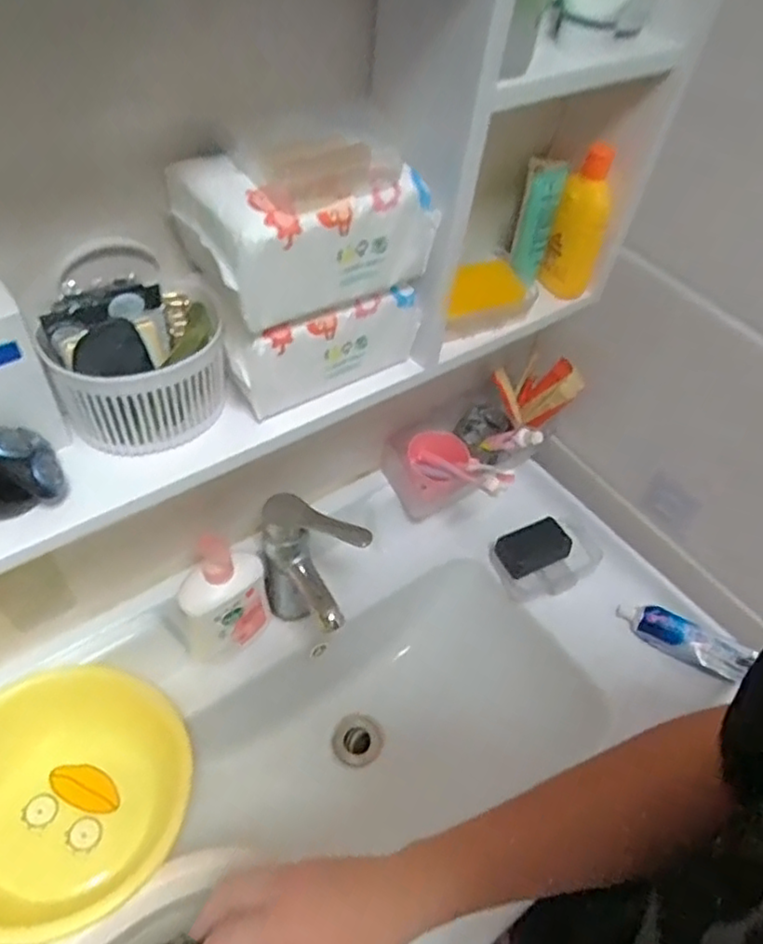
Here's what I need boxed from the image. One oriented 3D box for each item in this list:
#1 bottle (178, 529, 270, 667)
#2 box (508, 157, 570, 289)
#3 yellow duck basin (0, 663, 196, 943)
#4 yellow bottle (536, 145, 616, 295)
[{"bbox_3d":[-0.174,0.139,0.730,0.097,0.183,0.065,-17,55,-17],"label":"bottle"},{"bbox_3d":[0.146,-0.237,0.626,0.034,0.111,0.020,16,53,8],"label":"box"},{"bbox_3d":[-0.302,0.300,0.626,0.229,0.083,0.225,2,52,-3],"label":"yellow duck basin"},{"bbox_3d":[0.188,-0.230,0.628,0.050,0.141,0.032,24,54,13],"label":"yellow bottle"}]

